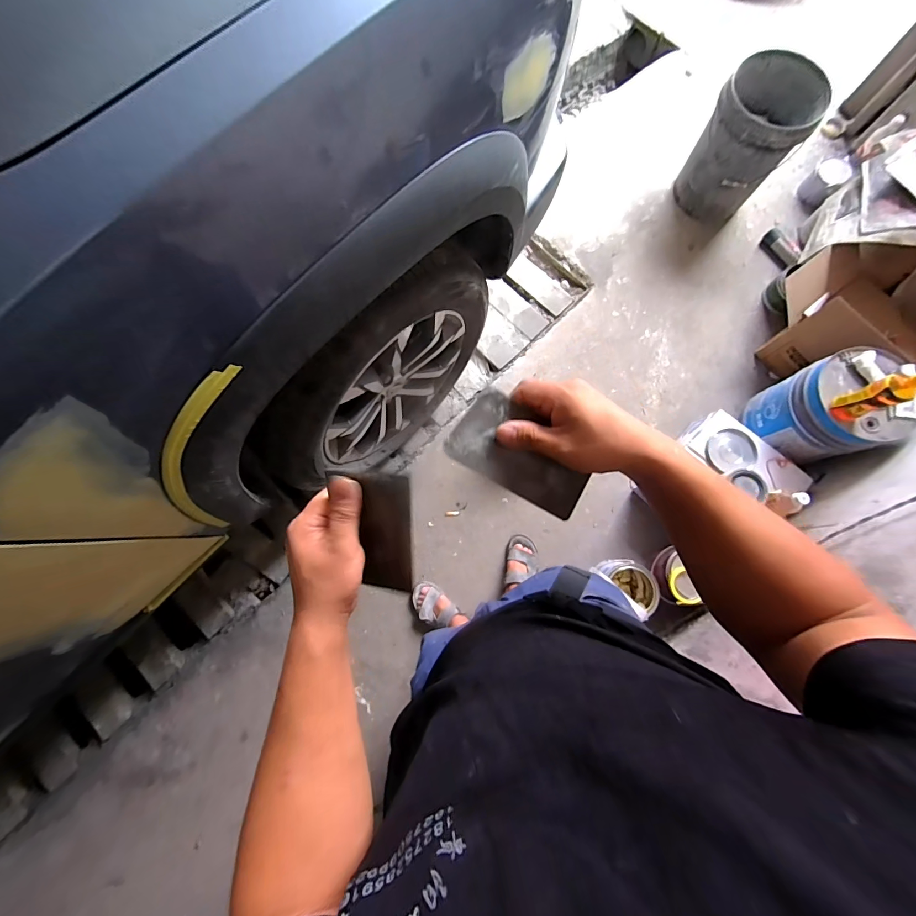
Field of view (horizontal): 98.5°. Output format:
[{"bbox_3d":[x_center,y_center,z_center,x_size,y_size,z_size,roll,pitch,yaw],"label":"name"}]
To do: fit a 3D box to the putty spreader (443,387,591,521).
[{"bbox_3d":[0.058,-0.004,0.354,0.130,0.008,0.069,30,92,-9],"label":"putty spreader"}]

